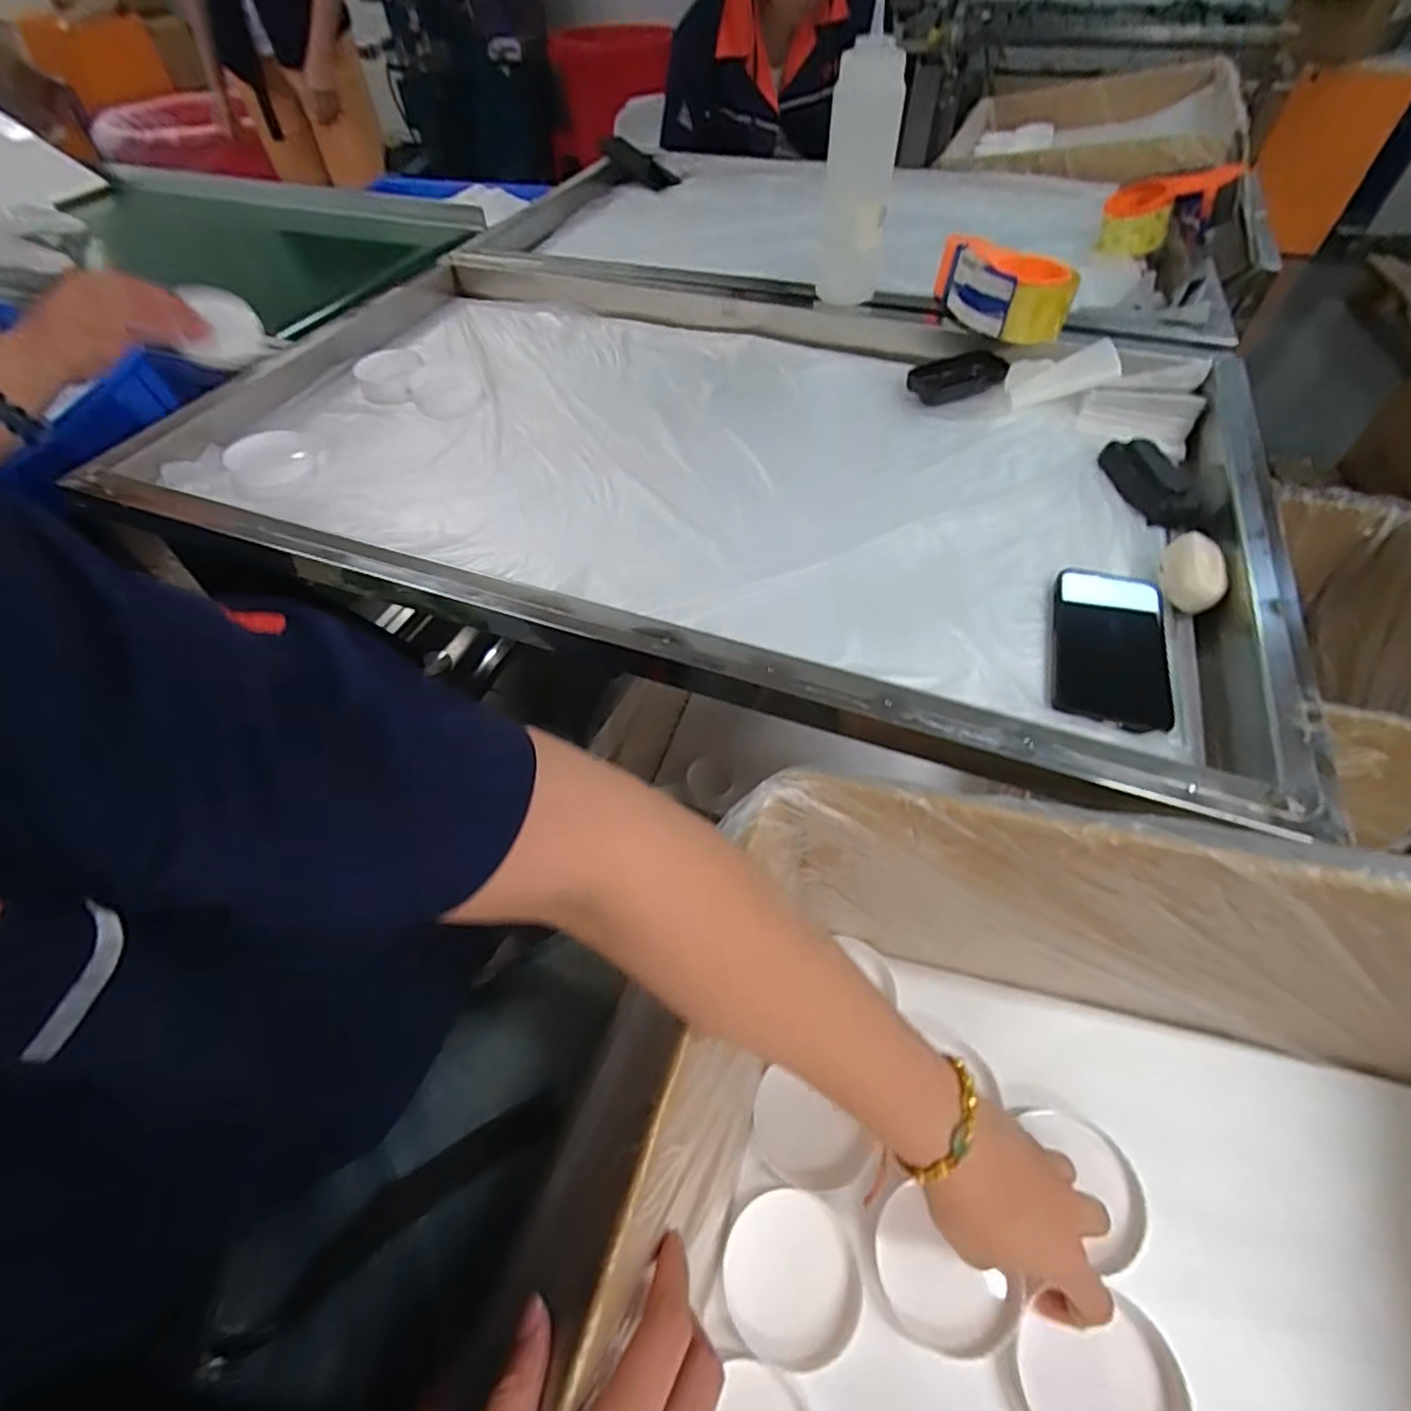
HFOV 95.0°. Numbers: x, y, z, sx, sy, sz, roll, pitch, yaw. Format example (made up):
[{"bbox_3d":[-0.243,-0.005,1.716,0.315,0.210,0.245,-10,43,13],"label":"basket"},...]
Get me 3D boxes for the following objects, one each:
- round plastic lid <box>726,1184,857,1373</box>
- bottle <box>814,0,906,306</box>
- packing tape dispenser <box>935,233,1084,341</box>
[{"bbox_3d":[0.049,0.326,0.369,0.073,0.007,0.075,-8,53,-4],"label":"round plastic lid"},{"bbox_3d":[0.171,-0.588,0.723,0.072,0.236,0.059,16,55,14],"label":"bottle"},{"bbox_3d":[0.341,-0.481,0.742,0.096,0.063,0.158,-15,54,-10],"label":"packing tape dispenser"}]

